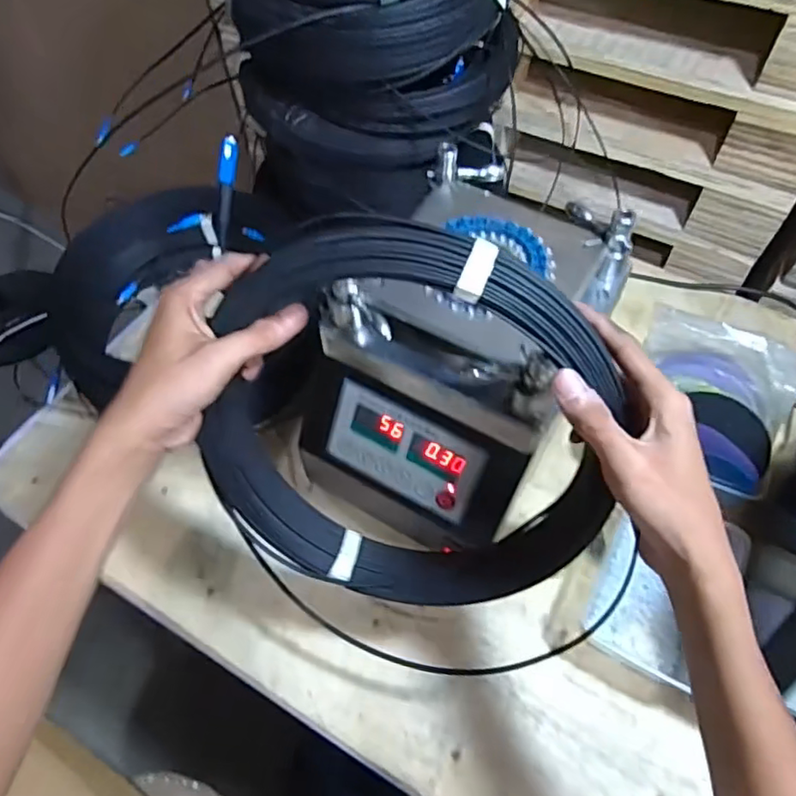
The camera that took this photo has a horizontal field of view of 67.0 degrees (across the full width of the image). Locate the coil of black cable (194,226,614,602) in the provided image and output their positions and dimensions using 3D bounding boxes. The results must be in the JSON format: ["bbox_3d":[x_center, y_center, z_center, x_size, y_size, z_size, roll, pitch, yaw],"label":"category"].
[{"bbox_3d":[0.012,0.030,0.425,0.291,0.296,0.050,19,36,-1],"label":"coil of black cable"}]

